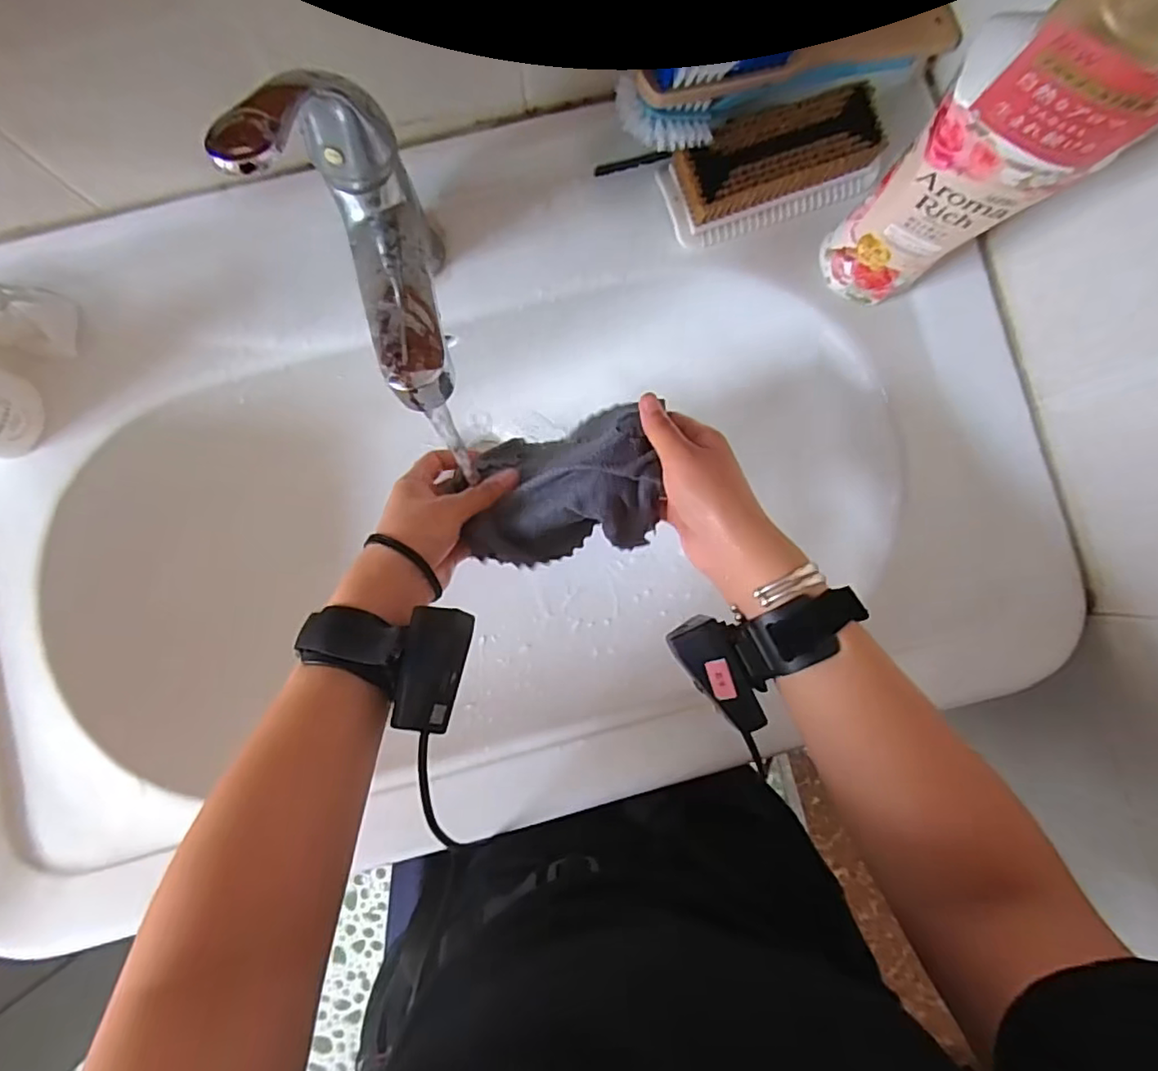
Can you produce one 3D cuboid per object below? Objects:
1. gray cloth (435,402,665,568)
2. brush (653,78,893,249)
[{"bbox_3d":[-0.015,-0.031,0.424,0.130,0.074,0.092,-10,89,-2],"label":"gray cloth"},{"bbox_3d":[0.139,-0.261,0.436,0.152,0.044,0.065,-17,86,-2],"label":"brush"}]

